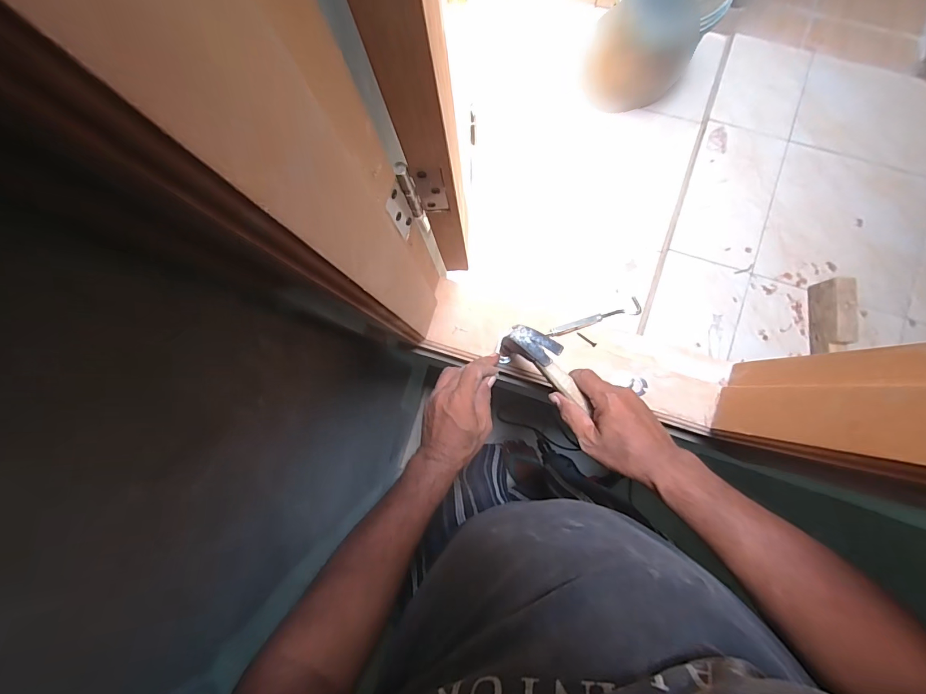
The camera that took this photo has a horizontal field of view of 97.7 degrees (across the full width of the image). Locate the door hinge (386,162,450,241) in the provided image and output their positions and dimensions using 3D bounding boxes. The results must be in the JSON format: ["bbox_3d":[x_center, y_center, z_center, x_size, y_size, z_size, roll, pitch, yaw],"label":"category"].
[{"bbox_3d":[-0.039,-0.126,0.355,0.051,0.092,0.018,-27,83,1],"label":"door hinge"}]

